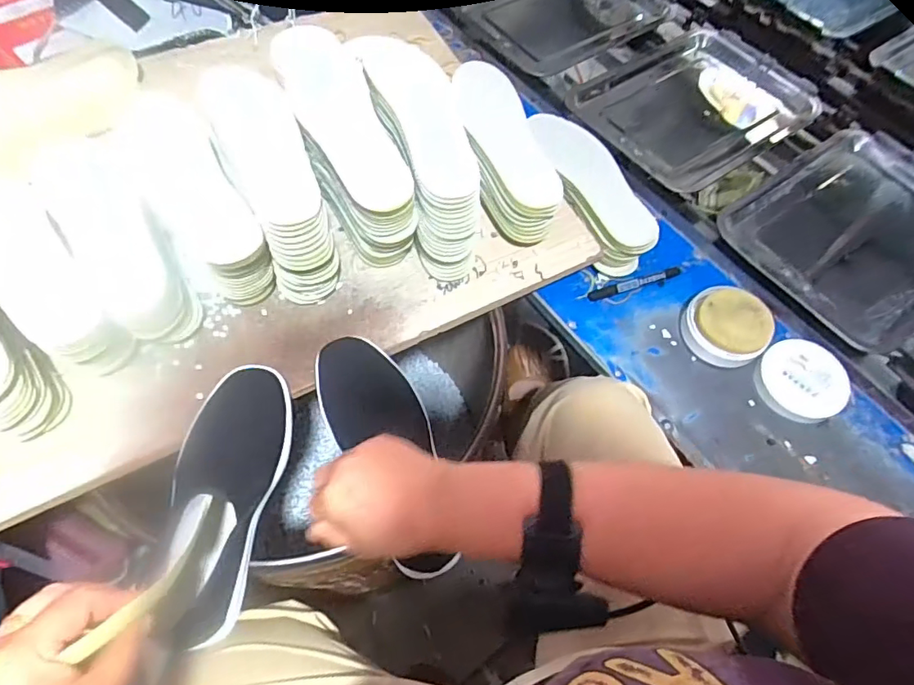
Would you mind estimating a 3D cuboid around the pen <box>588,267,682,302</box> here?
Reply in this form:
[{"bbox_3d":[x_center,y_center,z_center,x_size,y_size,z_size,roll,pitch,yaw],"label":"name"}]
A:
[{"bbox_3d":[0.253,-0.083,0.747,0.147,0.012,0.020,-17,64,-13],"label":"pen"}]

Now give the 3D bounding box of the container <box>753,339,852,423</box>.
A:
[{"bbox_3d":[0.429,0.048,0.666,0.096,0.034,0.105,2,61,-3],"label":"container"}]

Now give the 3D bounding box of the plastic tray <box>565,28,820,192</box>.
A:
[{"bbox_3d":[0.400,-0.391,0.922,0.375,0.072,0.264,-31,68,-19],"label":"plastic tray"}]

